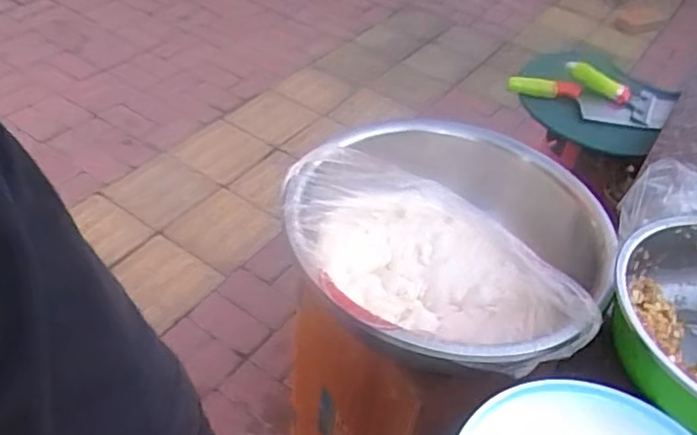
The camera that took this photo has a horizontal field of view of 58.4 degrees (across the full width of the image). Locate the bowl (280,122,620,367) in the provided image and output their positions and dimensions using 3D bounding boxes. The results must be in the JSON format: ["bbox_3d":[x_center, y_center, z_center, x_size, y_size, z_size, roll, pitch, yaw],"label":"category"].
[{"bbox_3d":[0.118,0.028,0.735,0.352,0.126,0.359,29,48,23],"label":"bowl"}]

